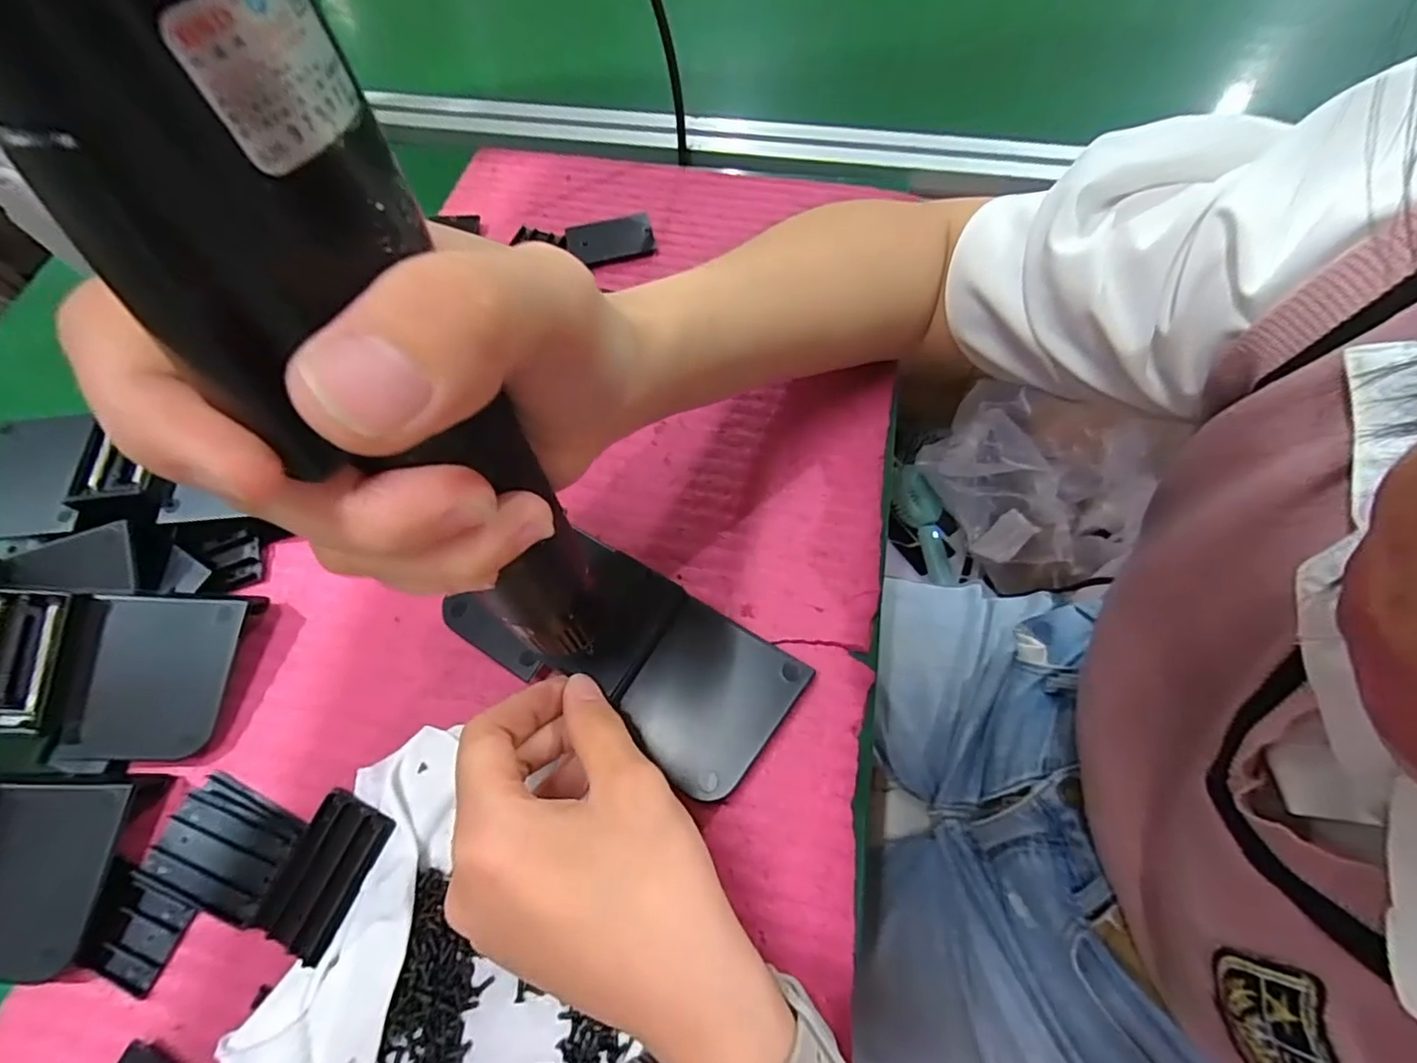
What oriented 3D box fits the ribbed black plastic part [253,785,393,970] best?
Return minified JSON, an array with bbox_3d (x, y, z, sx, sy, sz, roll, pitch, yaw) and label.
[{"bbox_3d":[-0.157,0.139,0.243,0.036,0.005,0.054,21,68,11],"label":"ribbed black plastic part"}]

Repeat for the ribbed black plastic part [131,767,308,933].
[{"bbox_3d":[-0.200,0.130,0.247,0.054,0.007,0.042,18,67,10],"label":"ribbed black plastic part"}]

